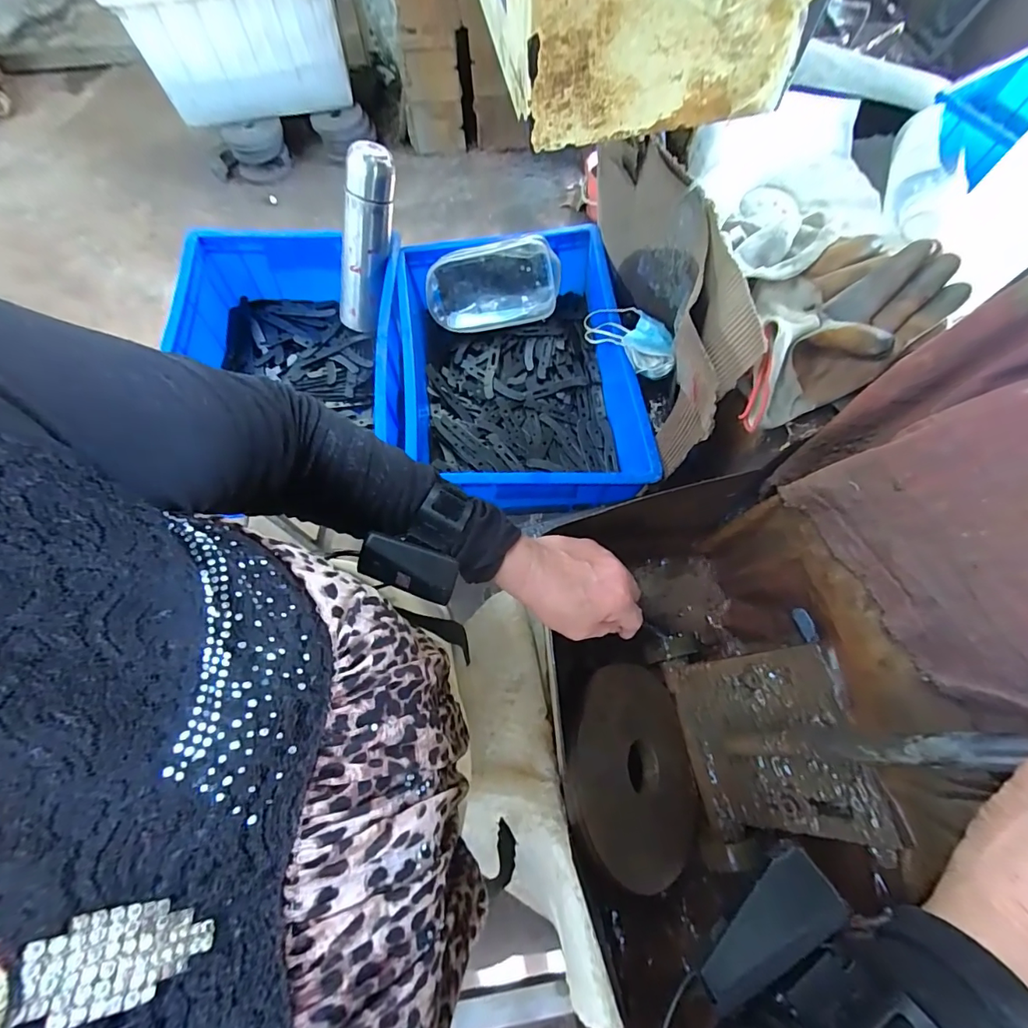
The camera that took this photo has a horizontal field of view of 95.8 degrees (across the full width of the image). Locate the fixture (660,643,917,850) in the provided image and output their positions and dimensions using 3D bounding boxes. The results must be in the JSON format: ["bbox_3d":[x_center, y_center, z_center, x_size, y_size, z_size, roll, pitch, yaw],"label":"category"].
[{"bbox_3d":[0.221,0.212,0.431,0.032,0.185,0.153,0,64,-29],"label":"fixture"}]

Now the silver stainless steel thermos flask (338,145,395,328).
[{"bbox_3d":[-0.212,-0.380,0.670,0.054,0.248,0.055,44,49,13],"label":"silver stainless steel thermos flask"}]

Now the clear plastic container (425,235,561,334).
[{"bbox_3d":[-0.032,-0.338,0.697,0.199,0.115,0.029,-7,36,10],"label":"clear plastic container"}]

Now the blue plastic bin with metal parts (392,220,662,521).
[{"bbox_3d":[-0.001,-0.202,0.659,0.306,0.121,0.406,-6,71,-3],"label":"blue plastic bin with metal parts"}]

